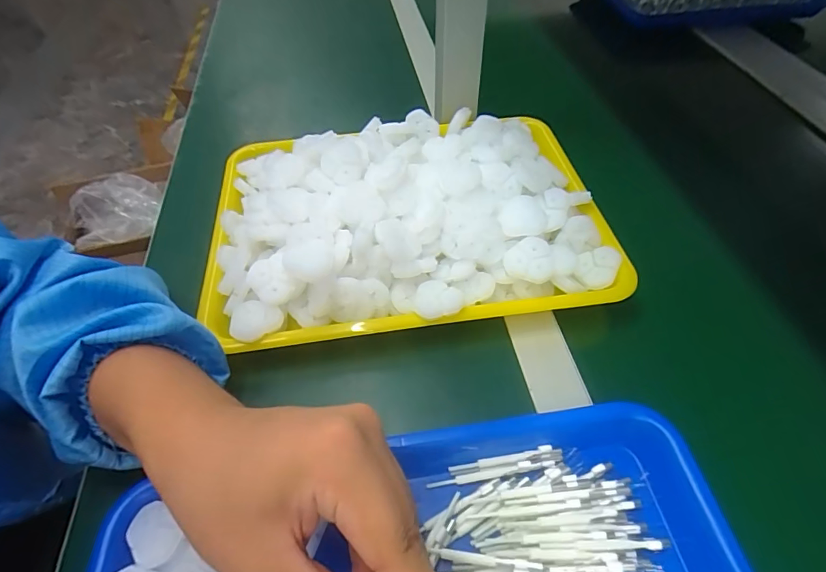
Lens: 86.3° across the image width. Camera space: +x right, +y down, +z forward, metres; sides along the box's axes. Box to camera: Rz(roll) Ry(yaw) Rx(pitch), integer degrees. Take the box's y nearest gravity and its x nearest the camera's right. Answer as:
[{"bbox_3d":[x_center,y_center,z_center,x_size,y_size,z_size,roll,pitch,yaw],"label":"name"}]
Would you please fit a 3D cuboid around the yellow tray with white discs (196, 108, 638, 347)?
[{"bbox_3d":[-0.006,-0.072,0.373,0.327,0.047,0.230,-7,51,-5],"label":"yellow tray with white discs"}]

